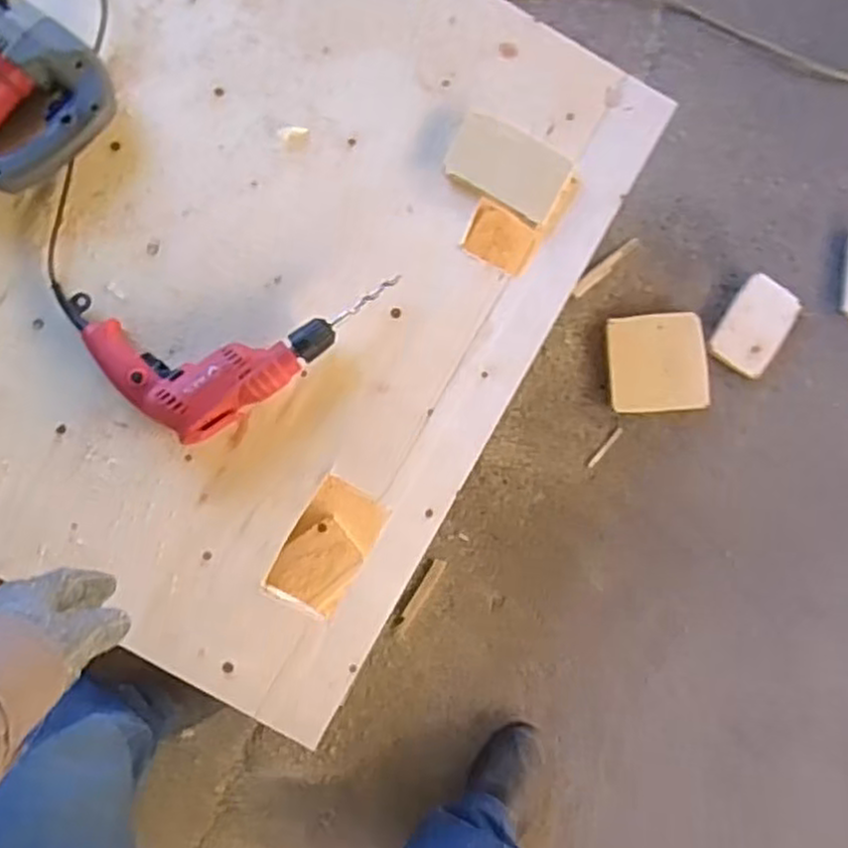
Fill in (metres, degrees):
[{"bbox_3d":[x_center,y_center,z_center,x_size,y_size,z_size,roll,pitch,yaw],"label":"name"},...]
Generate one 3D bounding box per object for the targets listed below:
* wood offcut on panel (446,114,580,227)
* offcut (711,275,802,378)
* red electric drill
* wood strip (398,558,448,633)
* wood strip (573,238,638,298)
[{"bbox_3d":[0.116,-0.323,0.957,0.161,0.028,0.098,25,85,-3],"label":"wood offcut on panel"},{"bbox_3d":[0.528,-0.154,1.198,0.090,0.026,0.156,33,87,-5],"label":"offcut"},{"bbox_3d":[-0.239,-0.074,0.907,0.409,0.066,0.191,-1,85,-2],"label":"red electric drill"},{"bbox_3d":[-0.006,0.260,1.142,0.021,0.008,0.123,33,87,-5],"label":"wood strip"},{"bbox_3d":[0.294,-0.252,1.209,0.137,0.009,0.019,-40,91,-6],"label":"wood strip"}]

